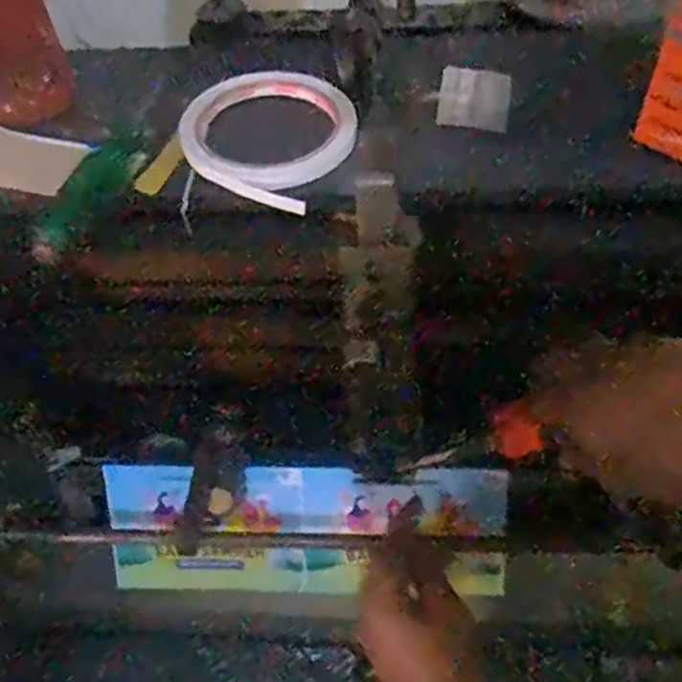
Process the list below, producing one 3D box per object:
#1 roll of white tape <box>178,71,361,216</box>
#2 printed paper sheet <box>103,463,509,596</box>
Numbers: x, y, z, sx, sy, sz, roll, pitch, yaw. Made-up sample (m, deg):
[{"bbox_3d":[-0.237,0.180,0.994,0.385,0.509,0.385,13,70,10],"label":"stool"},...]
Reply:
[{"bbox_3d":[-0.037,-0.122,0.402,0.102,0.017,0.102,-2,52,3],"label":"roll of white tape"},{"bbox_3d":[-0.030,0.148,0.558,0.303,0.111,0.012,1,16,5],"label":"printed paper sheet"}]

